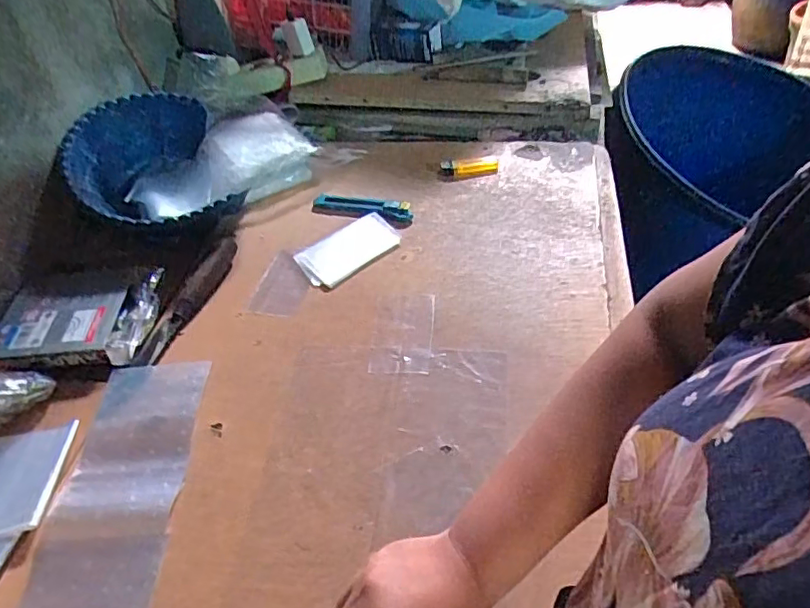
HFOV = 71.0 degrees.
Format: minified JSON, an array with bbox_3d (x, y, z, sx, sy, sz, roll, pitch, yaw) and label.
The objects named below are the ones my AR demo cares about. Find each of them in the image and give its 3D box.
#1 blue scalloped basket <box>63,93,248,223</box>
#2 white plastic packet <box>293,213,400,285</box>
[{"bbox_3d":[-0.328,-0.173,0.733,0.187,0.089,0.225,-23,51,-16],"label":"blue scalloped basket"},{"bbox_3d":[-0.068,-0.068,0.695,0.121,0.006,0.073,-27,49,-18],"label":"white plastic packet"}]

